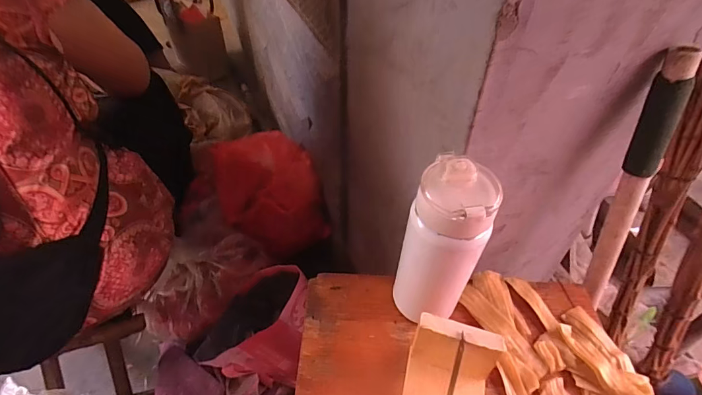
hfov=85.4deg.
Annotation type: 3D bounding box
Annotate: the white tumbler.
[{"bbox_3d":[0.086,0.053,0.370,0.073,0.188,0.069,0,46,0],"label":"white tumbler"}]

